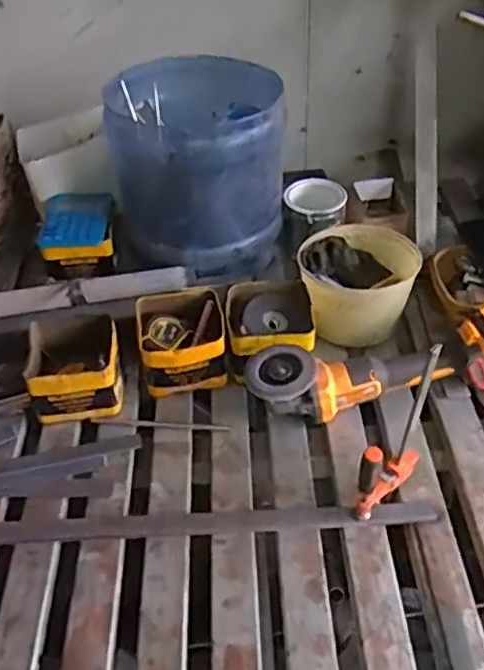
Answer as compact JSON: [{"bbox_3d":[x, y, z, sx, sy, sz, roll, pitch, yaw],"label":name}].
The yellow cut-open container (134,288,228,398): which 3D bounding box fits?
[{"bbox_3d":[-0.084,0.010,0.915,0.122,0.084,0.136,-10,47,-5],"label":"yellow cut-open container"}]

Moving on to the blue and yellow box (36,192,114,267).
[{"bbox_3d":[-0.266,-0.173,1.034,0.117,0.070,0.111,-1,44,2],"label":"blue and yellow box"}]

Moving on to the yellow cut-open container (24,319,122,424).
[{"bbox_3d":[-0.229,0.046,0.889,0.122,0.084,0.122,-8,46,-3],"label":"yellow cut-open container"}]

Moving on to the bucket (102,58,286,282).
[{"bbox_3d":[-0.069,-0.252,0.993,0.243,0.242,0.243,-1,44,1],"label":"bucket"}]

